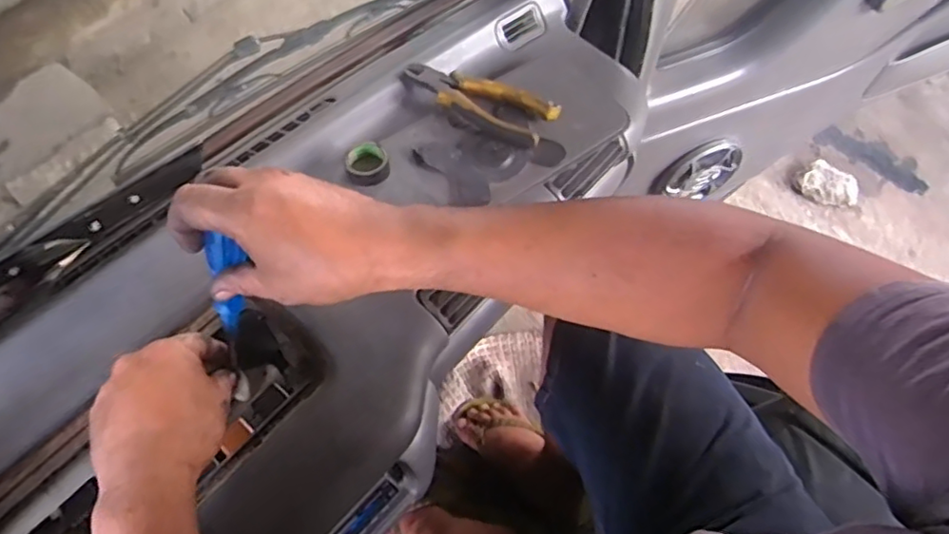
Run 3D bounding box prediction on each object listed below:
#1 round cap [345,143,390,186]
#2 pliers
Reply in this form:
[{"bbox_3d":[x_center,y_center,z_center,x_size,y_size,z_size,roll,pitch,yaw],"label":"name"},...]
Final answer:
[{"bbox_3d":[-0.098,-0.095,0.567,0.038,0.020,0.032,-12,62,-6],"label":"round cap"},{"bbox_3d":[0.001,-0.161,0.604,0.154,0.018,0.059,19,63,11],"label":"pliers"}]

